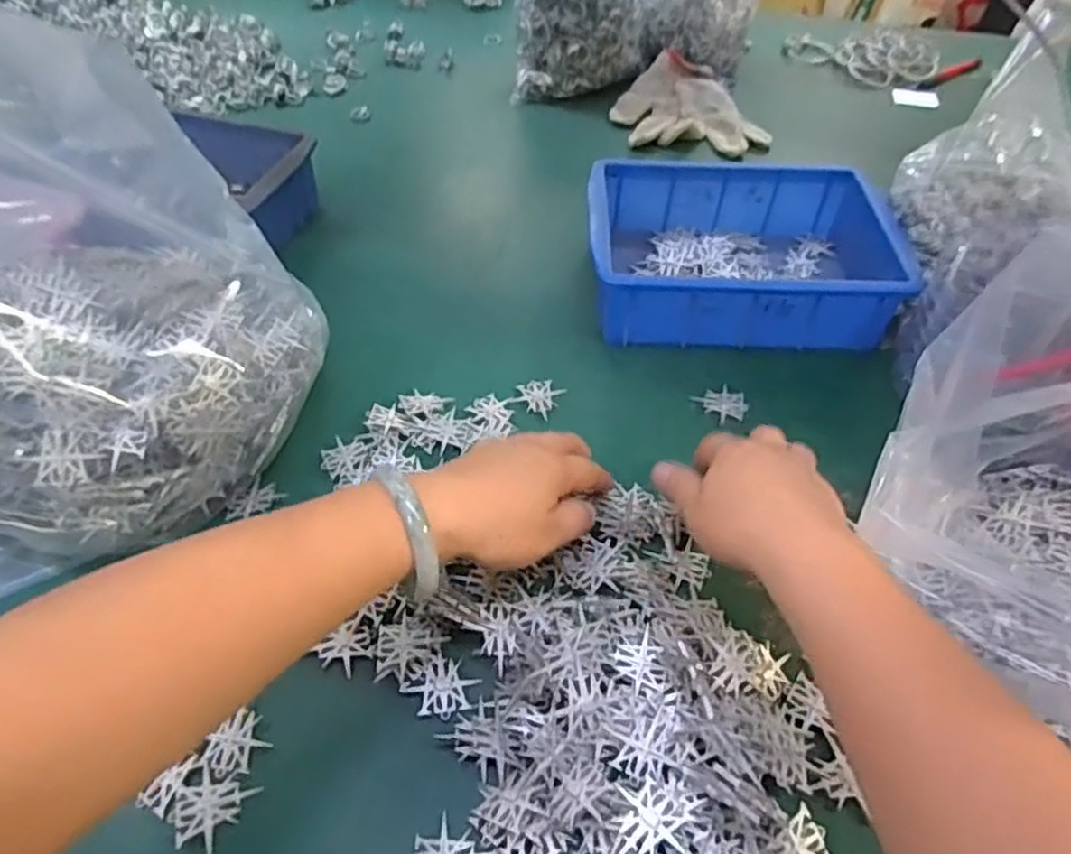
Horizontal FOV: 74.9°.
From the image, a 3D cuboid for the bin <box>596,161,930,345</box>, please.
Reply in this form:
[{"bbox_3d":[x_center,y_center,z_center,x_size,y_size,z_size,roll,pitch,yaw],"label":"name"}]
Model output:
[{"bbox_3d":[0.165,-0.148,0.590,0.240,0.070,0.173,4,49,1],"label":"bin"}]

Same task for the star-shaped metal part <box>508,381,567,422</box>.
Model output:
[{"bbox_3d":[0.002,-0.023,0.526,0.034,0.005,0.033,24,52,17],"label":"star-shaped metal part"}]

